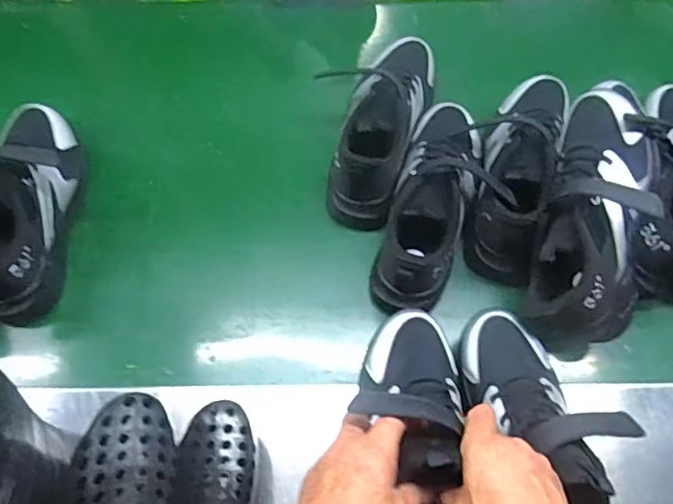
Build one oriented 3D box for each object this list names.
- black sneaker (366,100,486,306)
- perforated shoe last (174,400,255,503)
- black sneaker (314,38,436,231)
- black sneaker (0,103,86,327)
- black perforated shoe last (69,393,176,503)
[{"bbox_3d":[0.107,-0.059,0.632,0.083,0.103,0.255,17,69,7],"label":"black sneaker"},{"bbox_3d":[-0.100,0.182,0.462,0.062,0.049,0.121,-4,68,-1],"label":"perforated shoe last"},{"bbox_3d":[0.058,-0.160,0.679,0.082,0.107,0.247,20,69,8],"label":"black sneaker"},{"bbox_3d":[-0.350,-0.061,0.613,0.078,0.128,0.245,0,68,0],"label":"black sneaker"},{"bbox_3d":[-0.158,0.165,0.406,0.077,0.062,0.125,-15,68,-6],"label":"black perforated shoe last"}]

